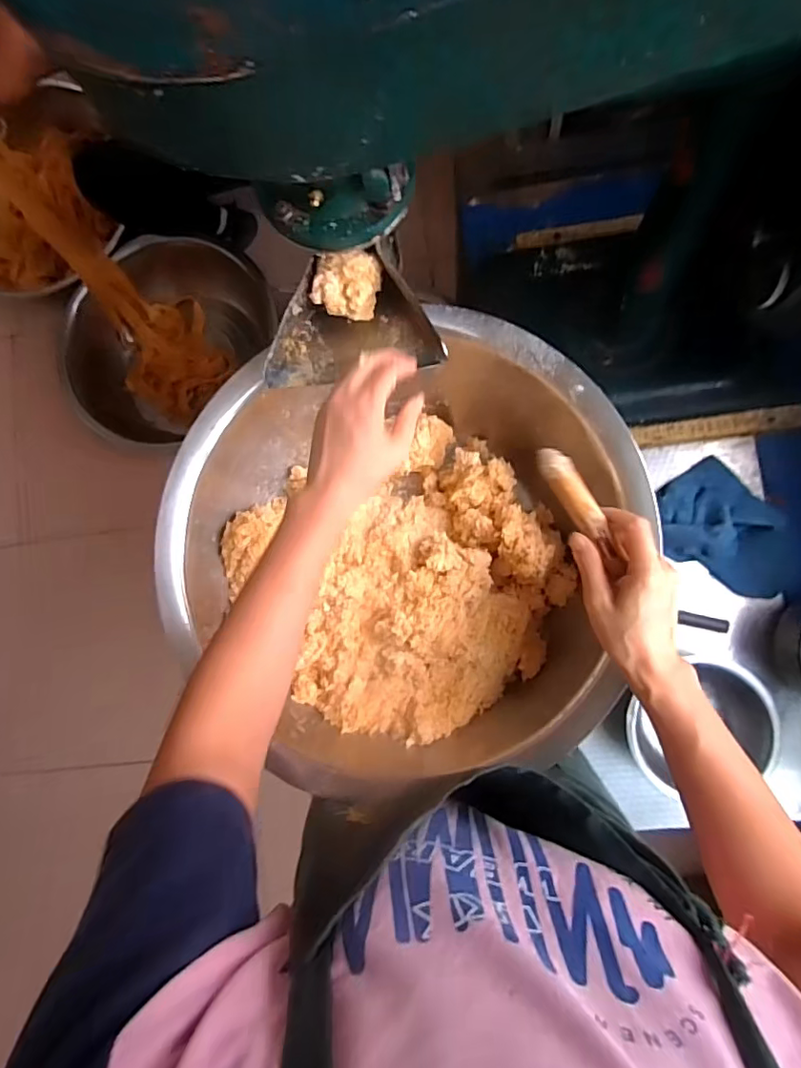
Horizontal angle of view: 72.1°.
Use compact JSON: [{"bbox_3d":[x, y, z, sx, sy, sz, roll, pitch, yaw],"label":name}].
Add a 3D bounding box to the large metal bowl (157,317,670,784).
[{"bbox_3d":[0.009,0.006,0.582,0.436,0.143,0.428,-1,85,6],"label":"large metal bowl"}]

